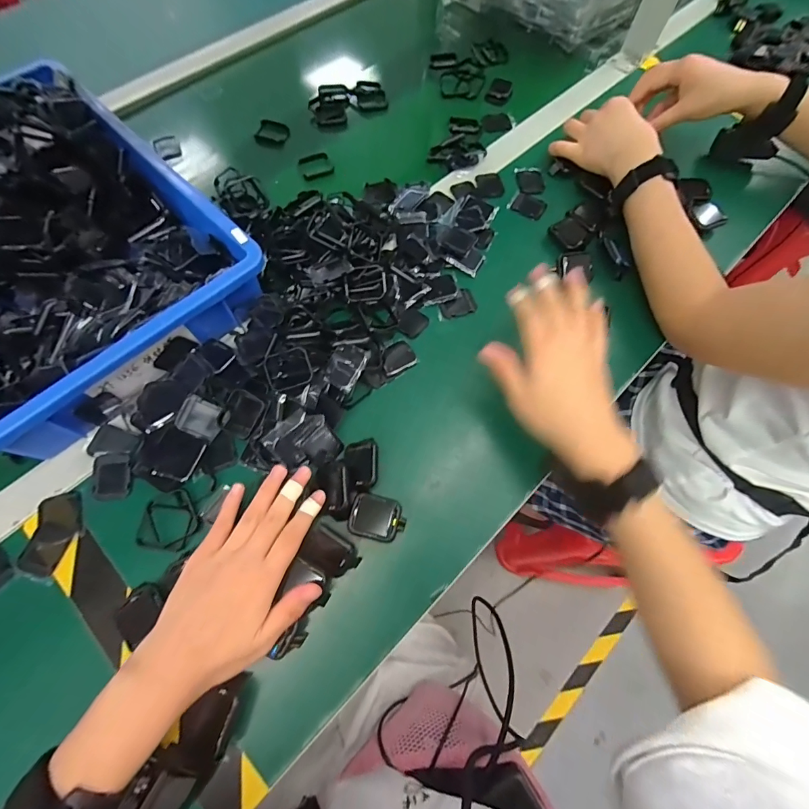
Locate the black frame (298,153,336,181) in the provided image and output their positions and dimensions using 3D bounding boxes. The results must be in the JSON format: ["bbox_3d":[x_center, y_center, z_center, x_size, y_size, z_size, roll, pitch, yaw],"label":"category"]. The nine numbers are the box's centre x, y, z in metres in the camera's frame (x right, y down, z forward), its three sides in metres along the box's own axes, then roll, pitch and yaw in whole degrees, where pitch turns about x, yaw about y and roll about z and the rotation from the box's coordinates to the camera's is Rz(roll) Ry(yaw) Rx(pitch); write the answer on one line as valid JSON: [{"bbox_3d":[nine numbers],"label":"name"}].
[{"bbox_3d":[-0.117,-0.319,0.519,0.044,0.011,0.035,-16,69,-7],"label":"black frame"}]

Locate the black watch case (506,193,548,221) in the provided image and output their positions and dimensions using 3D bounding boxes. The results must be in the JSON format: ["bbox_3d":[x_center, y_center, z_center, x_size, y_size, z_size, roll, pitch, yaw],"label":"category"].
[{"bbox_3d":[0.157,-0.252,0.494,0.043,0.004,0.033,31,71,11],"label":"black watch case"}]

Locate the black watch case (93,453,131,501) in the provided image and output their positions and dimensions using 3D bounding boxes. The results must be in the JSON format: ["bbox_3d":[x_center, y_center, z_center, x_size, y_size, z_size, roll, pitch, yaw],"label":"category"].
[{"bbox_3d":[-0.269,0.066,0.359,0.032,0.007,0.042,-5,68,-3],"label":"black watch case"}]

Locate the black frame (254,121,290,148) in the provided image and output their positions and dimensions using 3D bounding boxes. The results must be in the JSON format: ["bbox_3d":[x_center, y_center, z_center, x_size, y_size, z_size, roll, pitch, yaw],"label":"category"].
[{"bbox_3d":[-0.184,-0.378,0.545,0.044,0.010,0.045,18,69,6],"label":"black frame"}]

